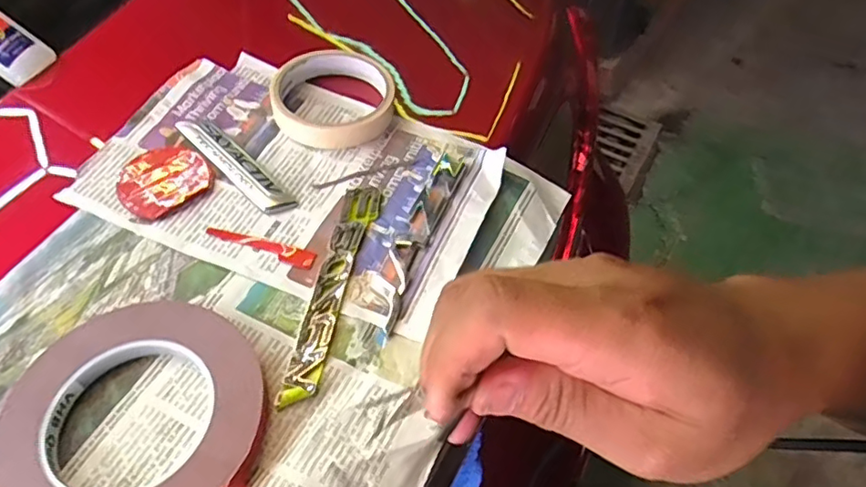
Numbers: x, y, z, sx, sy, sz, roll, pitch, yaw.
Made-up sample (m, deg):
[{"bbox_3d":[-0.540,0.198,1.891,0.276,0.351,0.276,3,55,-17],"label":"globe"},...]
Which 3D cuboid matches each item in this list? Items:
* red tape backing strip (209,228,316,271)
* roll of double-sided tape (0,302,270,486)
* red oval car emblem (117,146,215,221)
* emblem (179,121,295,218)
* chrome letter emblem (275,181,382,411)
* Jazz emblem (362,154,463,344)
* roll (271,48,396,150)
[{"bbox_3d":[-0.106,0.000,0.367,0.073,0.004,0.012,21,58,13],"label":"red tape backing strip"},{"bbox_3d":[-0.148,0.087,0.294,0.123,0.018,0.122,0,56,-1],"label":"roll of double-sided tape"},{"bbox_3d":[-0.178,-0.043,0.392,0.053,0.004,0.056,39,64,23],"label":"red oval car emblem"},{"bbox_3d":[-0.136,-0.055,0.401,0.111,0.006,0.020,39,64,22],"label":"emblem"},{"bbox_3d":[-0.057,0.022,0.347,0.021,0.007,0.151,9,56,5],"label":"chrome letter emblem"},{"bbox_3d":[-0.013,-0.007,0.369,0.026,0.004,0.149,17,57,10],"label":"Jazz emblem"},{"bbox_3d":[-0.071,-0.109,0.429,0.086,0.019,0.087,0,56,-1],"label":"roll"}]

